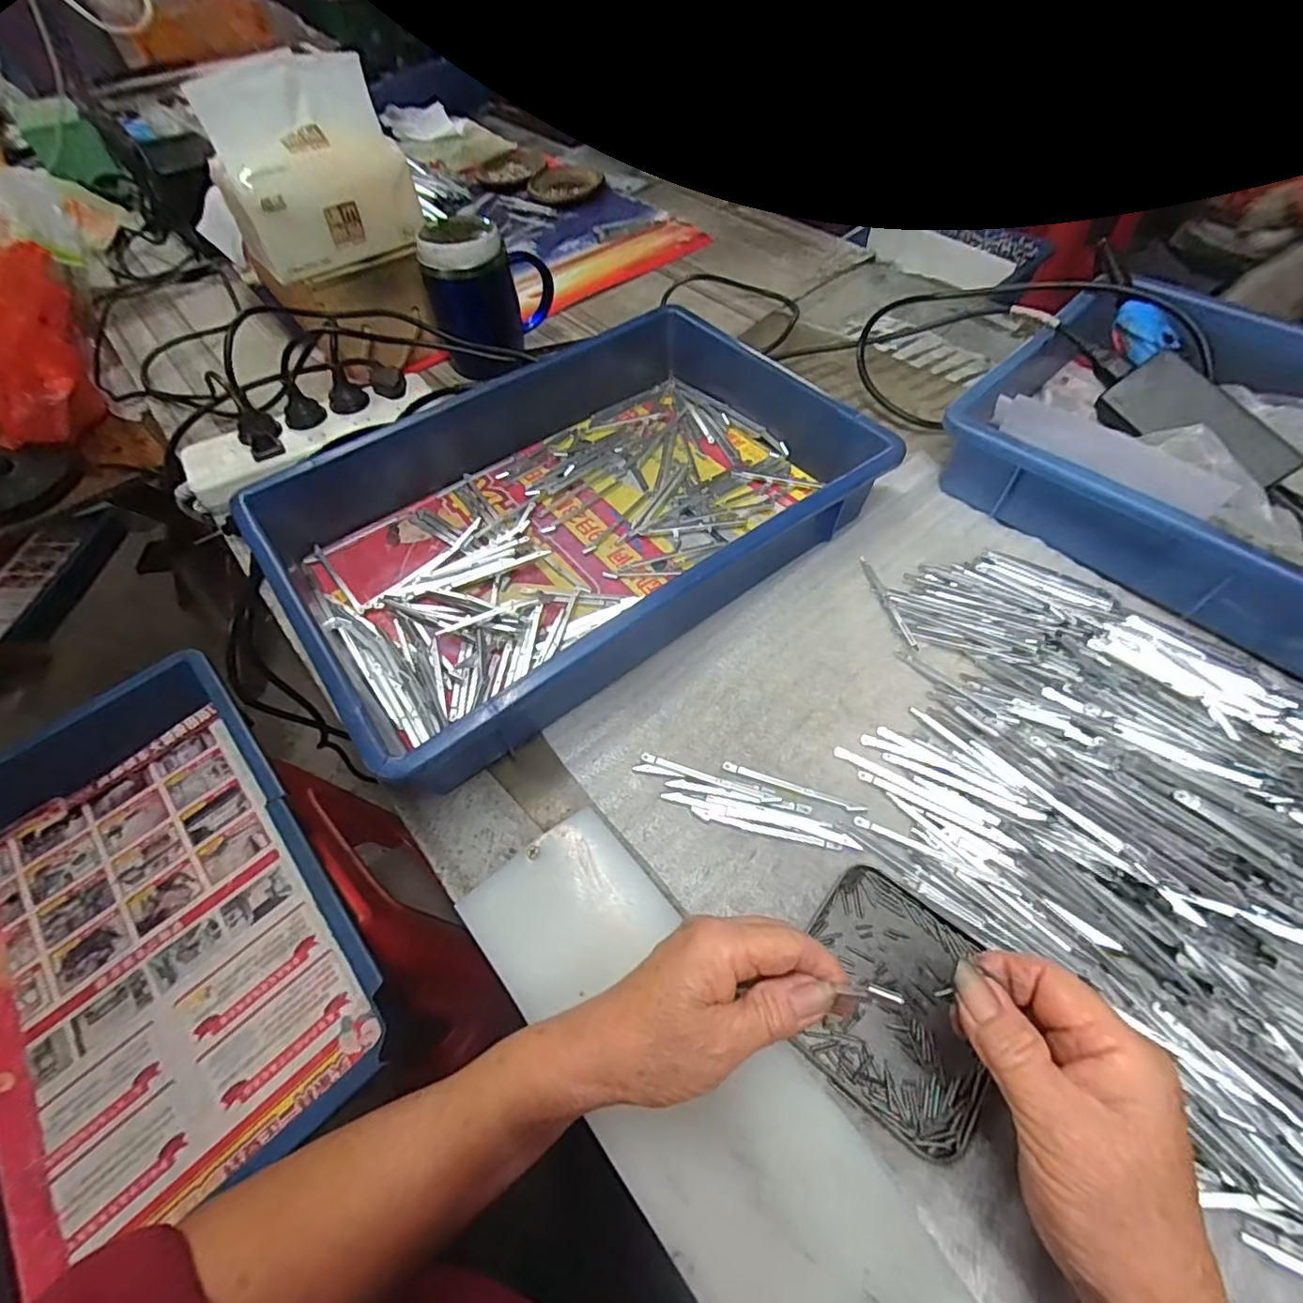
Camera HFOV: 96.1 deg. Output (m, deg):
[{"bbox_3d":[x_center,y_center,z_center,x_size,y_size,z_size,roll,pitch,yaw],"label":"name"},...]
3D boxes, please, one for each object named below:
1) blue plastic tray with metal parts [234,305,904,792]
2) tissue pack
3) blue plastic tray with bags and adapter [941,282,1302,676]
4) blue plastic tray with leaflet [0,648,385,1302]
[{"bbox_3d":[-0.058,-0.117,0.464,0.420,0.076,0.279,-35,63,-18],"label":"blue plastic tray with metal parts"},{"bbox_3d":[-0.308,-0.439,0.538,0.157,0.130,0.094,-25,59,-13],"label":"tissue pack"},{"bbox_3d":[0.476,-0.128,0.431,0.279,0.099,0.426,-40,65,-20],"label":"blue plastic tray with bags and adapter"},{"bbox_3d":[-0.417,0.227,0.463,0.300,0.079,0.422,-37,64,-19],"label":"blue plastic tray with leaflet"}]

